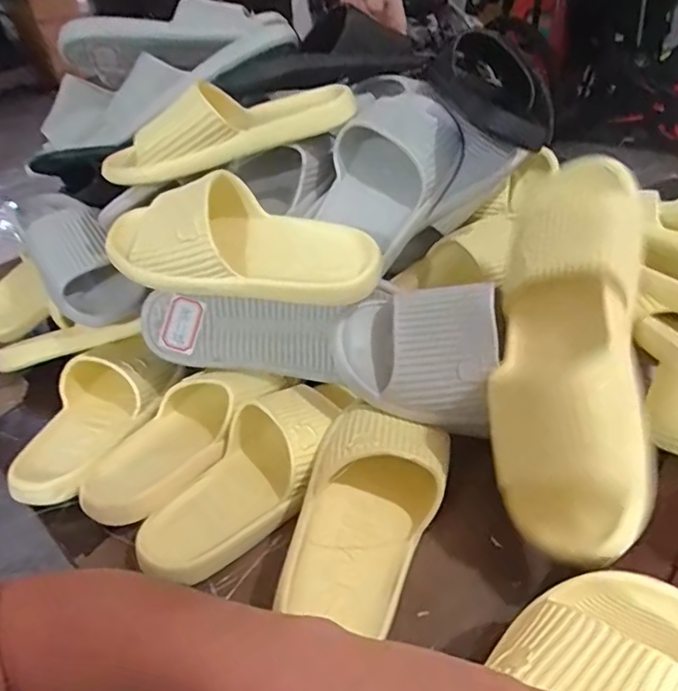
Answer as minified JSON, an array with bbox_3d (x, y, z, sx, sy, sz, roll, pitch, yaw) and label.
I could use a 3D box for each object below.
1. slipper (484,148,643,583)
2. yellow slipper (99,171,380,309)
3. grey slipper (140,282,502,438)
[{"bbox_3d":[0.169,-0.006,0.420,0.095,0.079,0.302,6,68,13],"label":"slipper"},{"bbox_3d":[-0.094,-0.093,0.510,0.265,0.077,0.087,3,40,13],"label":"yellow slipper"},{"bbox_3d":[-0.015,0.000,0.540,0.350,0.110,0.087,7,40,25],"label":"grey slipper"}]

